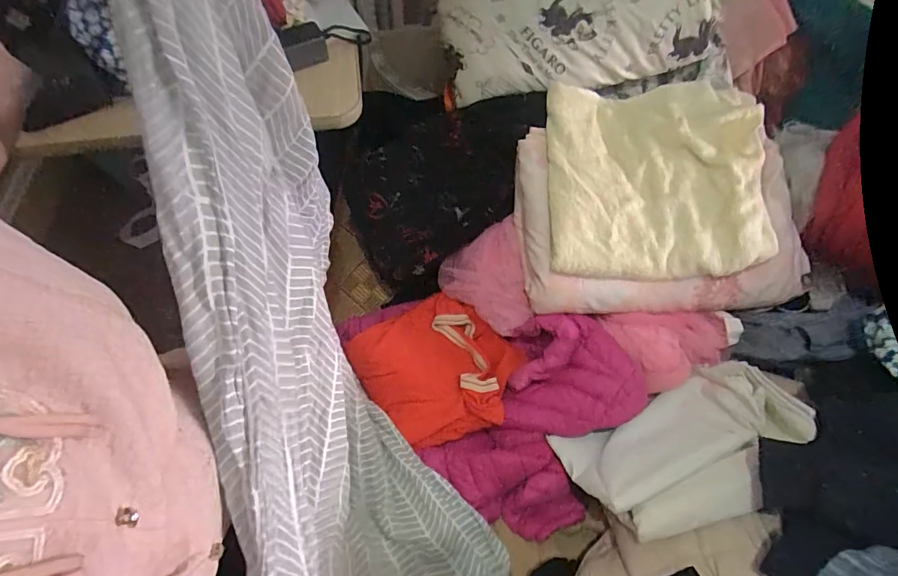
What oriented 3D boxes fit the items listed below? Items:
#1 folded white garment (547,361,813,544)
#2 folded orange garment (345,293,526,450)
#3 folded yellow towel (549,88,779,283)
[{"bbox_3d":[0.338,0.227,0.639,0.310,0.143,0.172,-20,65,-11],"label":"folded white garment"},{"bbox_3d":[-0.027,0.143,0.779,0.251,0.048,0.258,-36,69,-18],"label":"folded orange garment"},{"bbox_3d":[0.332,-0.184,0.727,0.347,0.043,0.332,-2,81,2],"label":"folded yellow towel"}]

